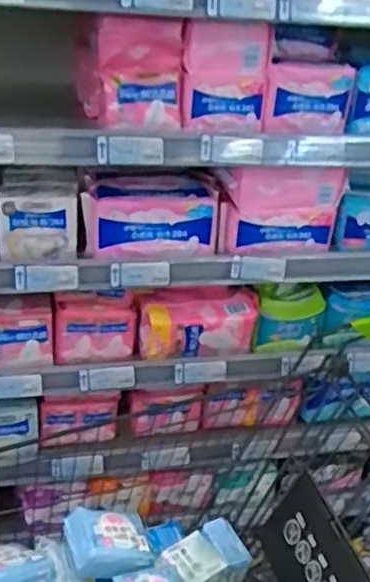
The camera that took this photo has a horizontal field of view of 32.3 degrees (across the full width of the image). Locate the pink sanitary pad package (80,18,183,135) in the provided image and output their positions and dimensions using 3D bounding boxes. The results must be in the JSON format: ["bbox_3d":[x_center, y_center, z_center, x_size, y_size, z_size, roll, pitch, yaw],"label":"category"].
[{"bbox_3d":[-0.077,-0.319,0.920,0.142,0.141,0.151,-1,30,-11],"label":"pink sanitary pad package"}]

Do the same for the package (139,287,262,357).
[{"bbox_3d":[0.023,0.053,1.127,0.213,0.099,0.091,-5,31,-17],"label":"package"}]

